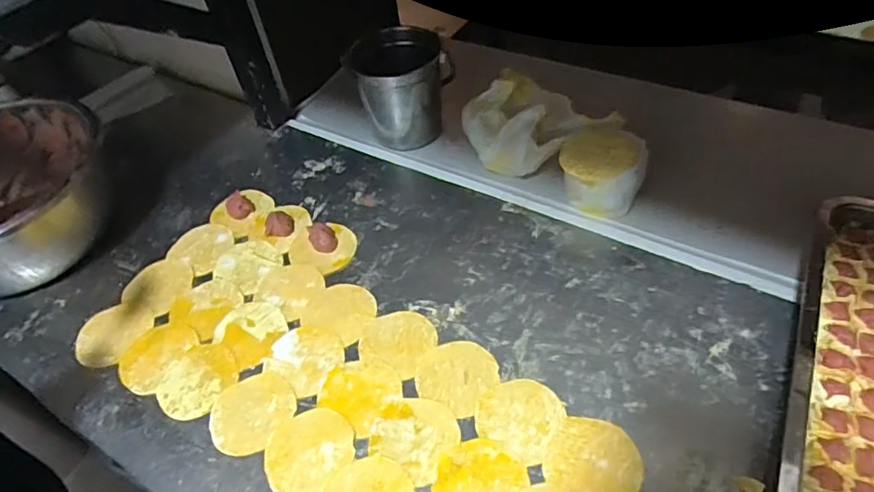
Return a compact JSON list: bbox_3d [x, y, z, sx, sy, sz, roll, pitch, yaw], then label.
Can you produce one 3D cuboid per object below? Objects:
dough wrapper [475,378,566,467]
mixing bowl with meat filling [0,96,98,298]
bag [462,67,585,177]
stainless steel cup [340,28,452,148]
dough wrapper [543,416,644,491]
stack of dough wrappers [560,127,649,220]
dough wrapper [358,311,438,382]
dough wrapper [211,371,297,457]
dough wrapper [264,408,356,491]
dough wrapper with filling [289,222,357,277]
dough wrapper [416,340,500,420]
[{"bbox_3d":[0.079,0.160,0.524,0.075,0.004,0.074,24,55,24],"label":"dough wrapper"},{"bbox_3d":[-0.536,-0.057,0.698,0.236,0.139,0.265,3,49,9],"label":"mixing bowl with meat filling"},{"bbox_3d":[0.107,-0.163,0.747,0.150,0.082,0.112,23,55,24],"label":"bag"},{"bbox_3d":[-0.049,-0.228,0.793,0.124,0.131,0.104,13,52,17],"label":"stainless steel cup"},{"bbox_3d":[0.141,0.194,0.486,0.075,0.004,0.079,-3,49,4],"label":"dough wrapper"},{"bbox_3d":[0.204,-0.092,0.678,0.101,0.073,0.094,14,52,18],"label":"stack of dough wrappers"},{"bbox_3d":[-0.041,0.100,0.589,0.073,0.004,0.074,20,54,22],"label":"dough wrapper"},{"bbox_3d":[-0.188,0.166,0.552,0.078,0.005,0.084,-3,49,4],"label":"dough wrapper"},{"bbox_3d":[-0.123,0.193,0.519,0.076,0.004,0.084,30,57,28],"label":"dough wrapper"},{"bbox_3d":[-0.143,-0.005,0.686,0.079,0.022,0.072,19,54,21],"label":"dough wrapper with filling"},{"bbox_3d":[0.020,0.130,0.558,0.076,0.004,0.077,-3,49,4],"label":"dough wrapper"}]

